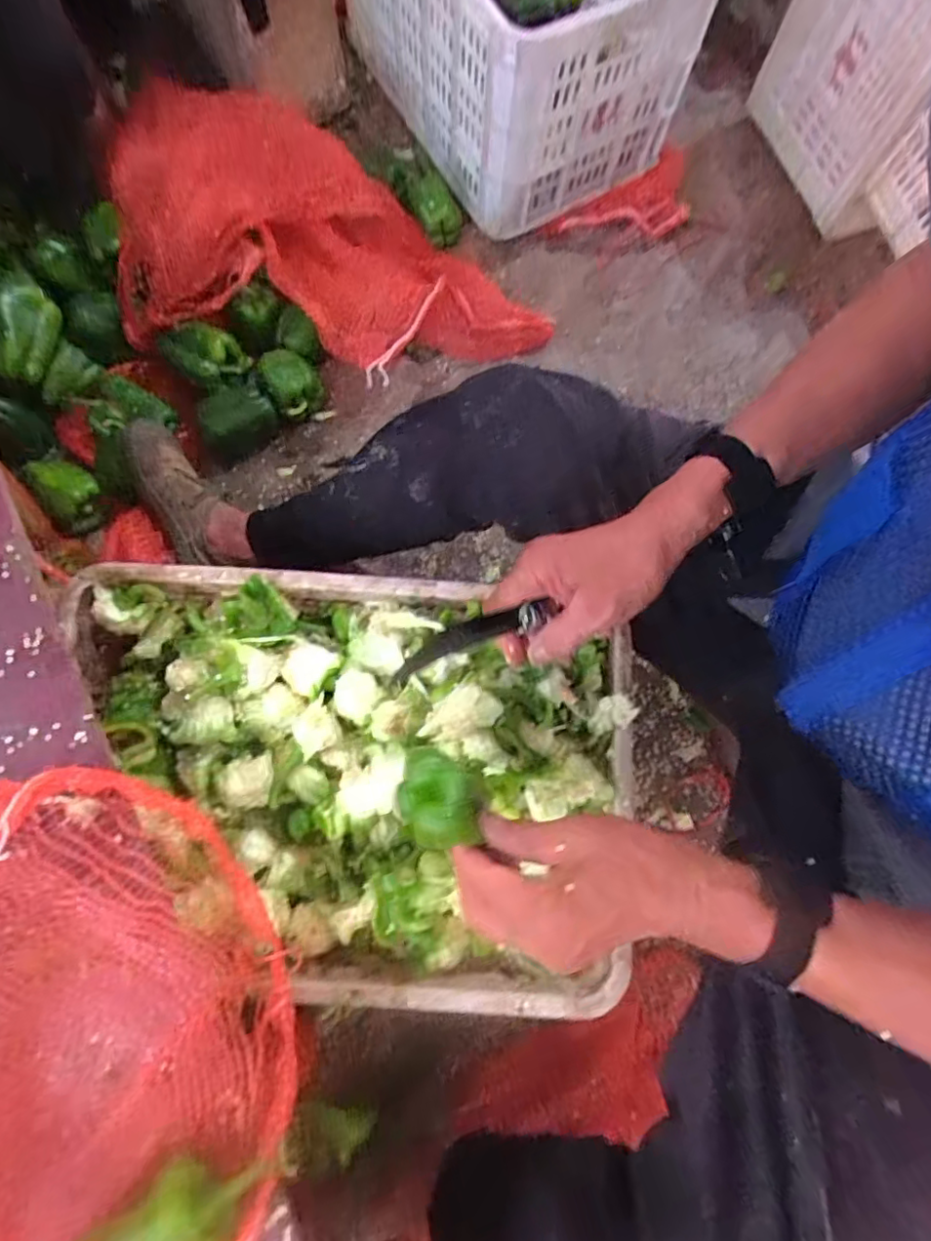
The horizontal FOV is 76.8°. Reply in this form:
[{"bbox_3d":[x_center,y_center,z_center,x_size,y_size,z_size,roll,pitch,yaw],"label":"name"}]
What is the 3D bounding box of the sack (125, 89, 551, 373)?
[{"bbox_3d":[-0.182,-0.520,0.857,0.623,0.130,0.343,17,79,-11],"label":"sack"}]

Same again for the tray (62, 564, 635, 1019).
[{"bbox_3d":[-0.112,0.136,0.528,0.510,0.095,0.356,4,79,-2],"label":"tray"}]

